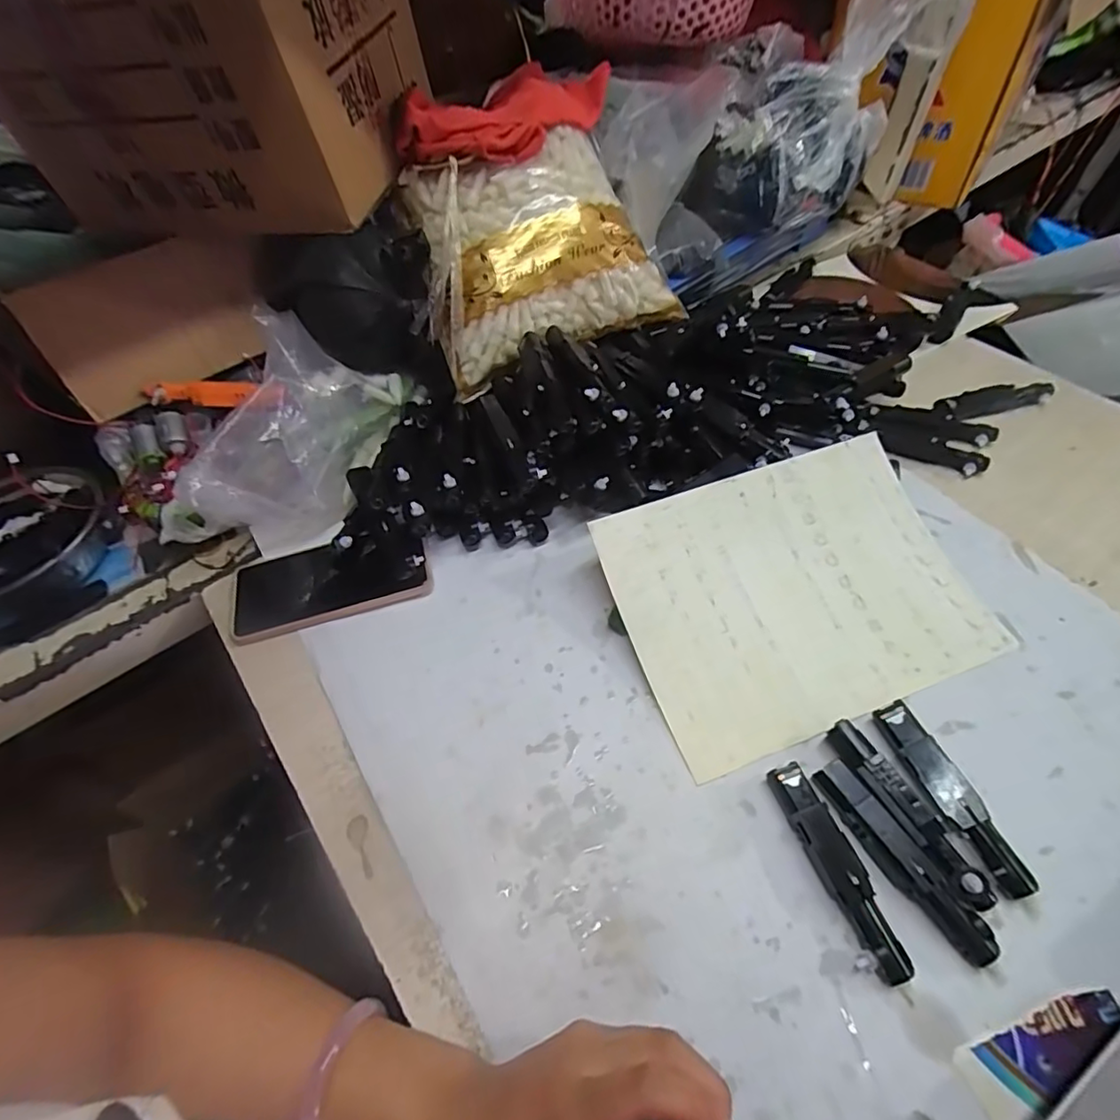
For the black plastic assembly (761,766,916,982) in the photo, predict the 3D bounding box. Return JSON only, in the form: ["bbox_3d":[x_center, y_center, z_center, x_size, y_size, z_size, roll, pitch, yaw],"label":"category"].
[{"bbox_3d":[0.167,0.185,0.338,0.027,0.013,0.118,-16,54,-7],"label":"black plastic assembly"}]

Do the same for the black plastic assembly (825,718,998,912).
[{"bbox_3d":[0.216,0.155,0.349,0.023,0.015,0.117,-24,56,-13],"label":"black plastic assembly"}]

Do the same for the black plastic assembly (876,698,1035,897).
[{"bbox_3d":[0.246,0.149,0.354,0.023,0.021,0.118,-17,54,-8],"label":"black plastic assembly"}]

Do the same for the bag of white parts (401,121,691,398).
[{"bbox_3d":[-0.028,-0.292,0.537,0.233,0.137,0.172,-26,58,-14],"label":"bag of white parts"}]

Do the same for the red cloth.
[{"bbox_3d":[-0.052,-0.425,0.523,0.128,0.044,0.199,24,60,19],"label":"red cloth"}]

